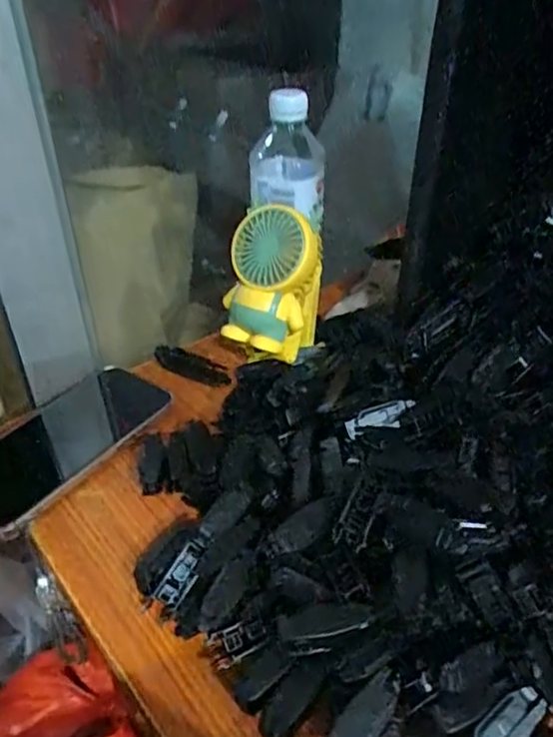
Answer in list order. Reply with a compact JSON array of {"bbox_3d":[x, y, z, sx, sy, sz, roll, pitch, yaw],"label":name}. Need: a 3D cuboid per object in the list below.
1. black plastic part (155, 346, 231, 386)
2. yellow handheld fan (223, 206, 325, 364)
[{"bbox_3d":[-0.076,-0.002,0.527,0.071,0.018,0.020,15,38,19],"label":"black plastic part"},{"bbox_3d":[-0.002,-0.062,0.465,0.074,0.120,0.062,-2,37,-2],"label":"yellow handheld fan"}]

